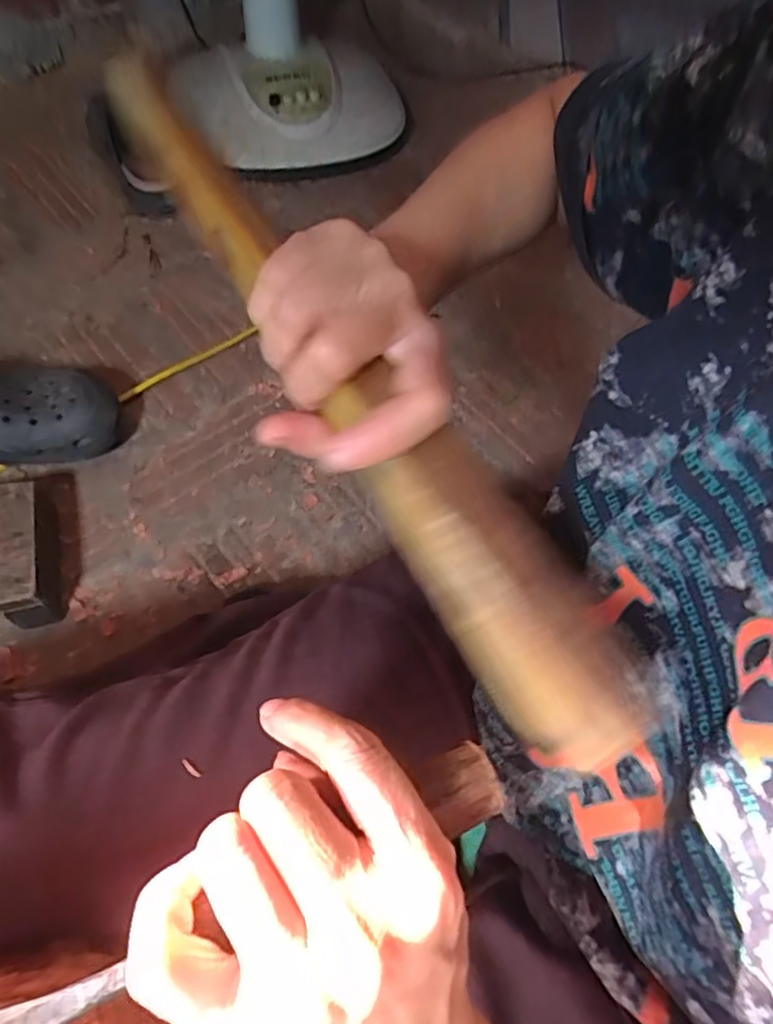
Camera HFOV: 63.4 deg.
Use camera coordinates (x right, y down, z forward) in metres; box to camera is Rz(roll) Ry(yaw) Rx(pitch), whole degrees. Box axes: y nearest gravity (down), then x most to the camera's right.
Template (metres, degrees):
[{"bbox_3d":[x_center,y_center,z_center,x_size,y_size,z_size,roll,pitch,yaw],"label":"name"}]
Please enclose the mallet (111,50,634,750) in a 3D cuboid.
[{"bbox_3d":[-0.018,-0.047,0.240,0.039,0.046,0.314,-32,79,-21],"label":"mallet"}]

